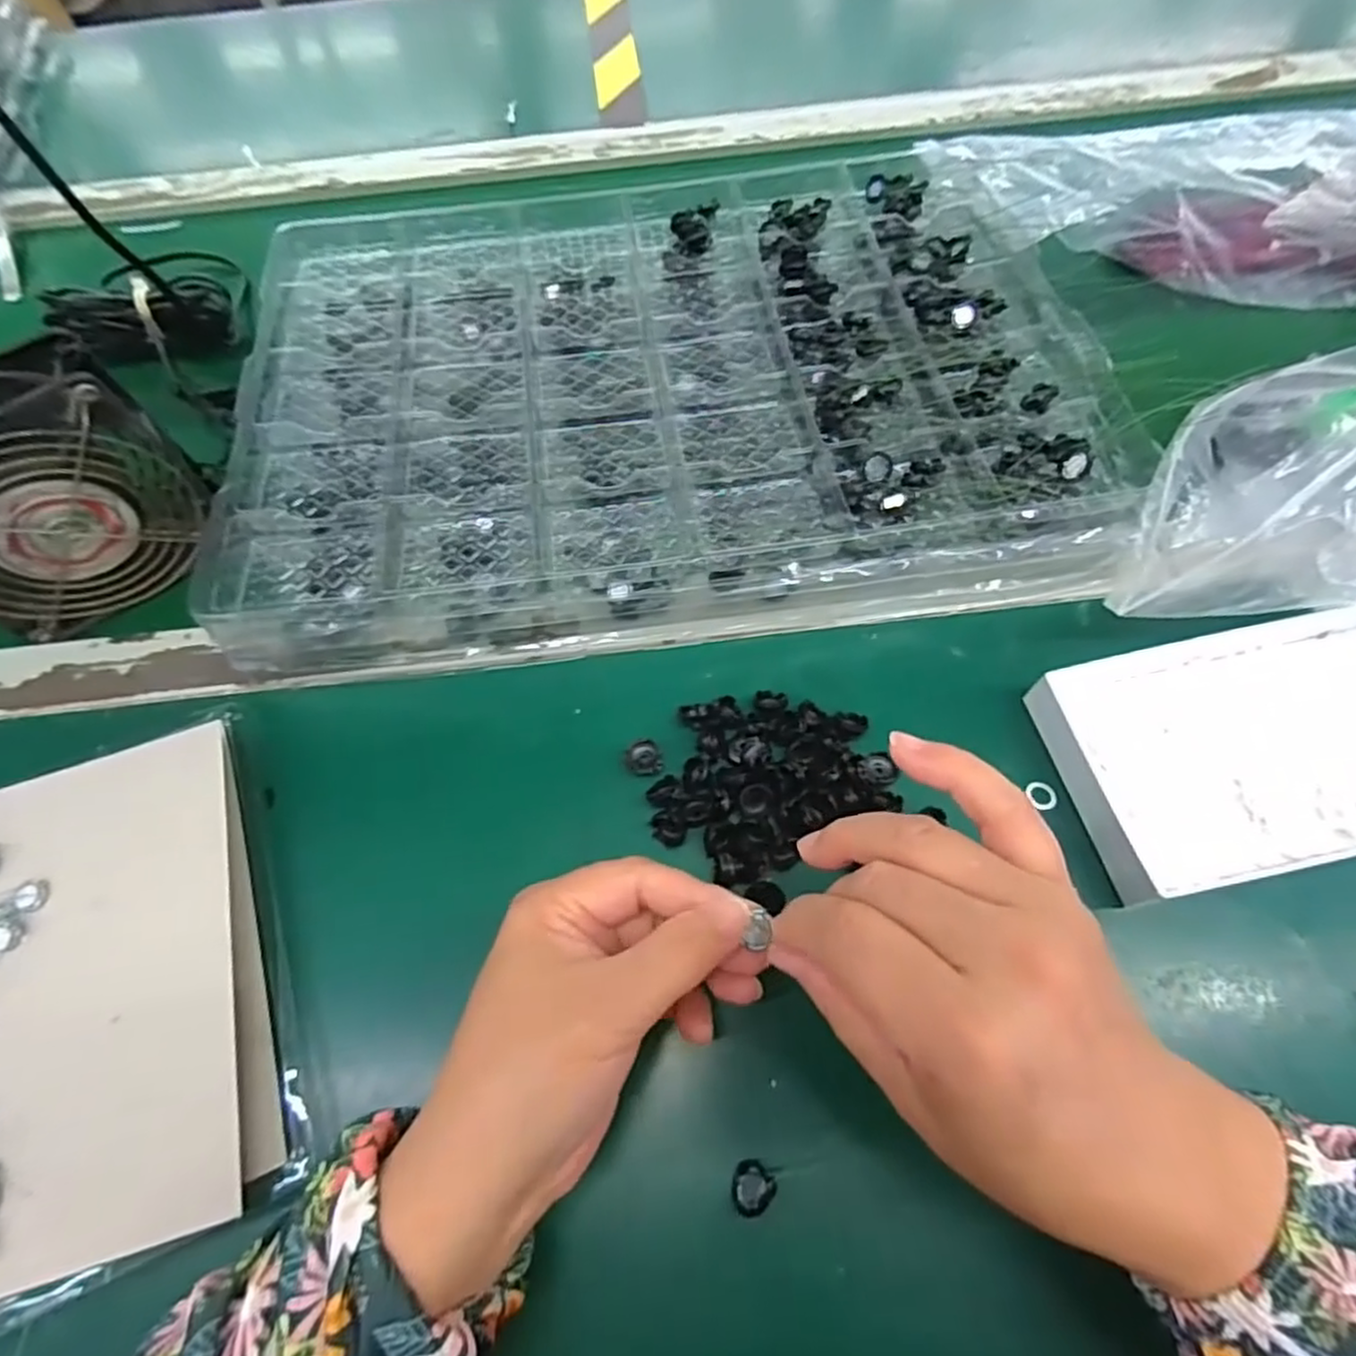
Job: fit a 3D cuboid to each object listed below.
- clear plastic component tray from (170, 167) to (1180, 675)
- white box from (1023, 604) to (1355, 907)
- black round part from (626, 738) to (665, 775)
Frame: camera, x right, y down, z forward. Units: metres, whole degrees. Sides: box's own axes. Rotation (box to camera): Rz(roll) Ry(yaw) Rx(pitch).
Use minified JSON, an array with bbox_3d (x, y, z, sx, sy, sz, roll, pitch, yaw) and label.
[{"bbox_3d":[-0.013,-0.172,0.398,0.444,0.039,0.322,-6,63,1],"label":"clear plastic component tray"},{"bbox_3d":[0.255,0.024,0.305,0.177,0.028,0.106,-12,63,-5],"label":"white box"},{"bbox_3d":[-0.016,0.037,0.322,0.015,0.007,0.015,-2,63,3],"label":"black round part"}]

